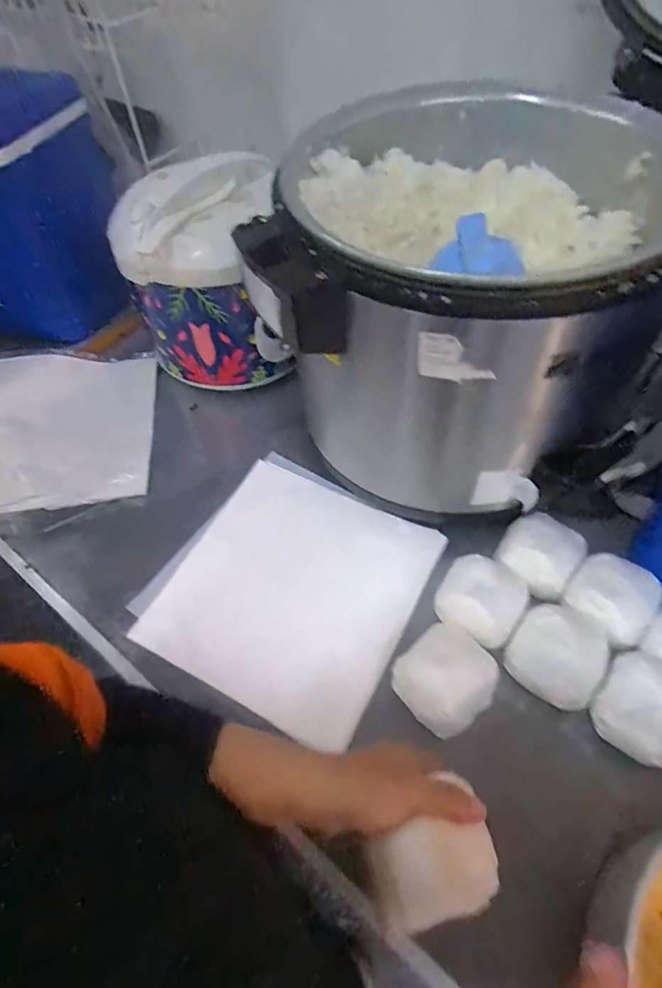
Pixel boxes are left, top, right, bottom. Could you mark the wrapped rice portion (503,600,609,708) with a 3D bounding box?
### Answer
[{"bbox_3d":[0.217,0.155,0.474,0.079,0.060,0.078,-2,54,2],"label":"wrapped rice portion"}]

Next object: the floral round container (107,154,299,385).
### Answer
[{"bbox_3d":[-0.167,-0.289,0.672,0.202,0.228,0.186,-9,54,-3],"label":"floral round container"}]

